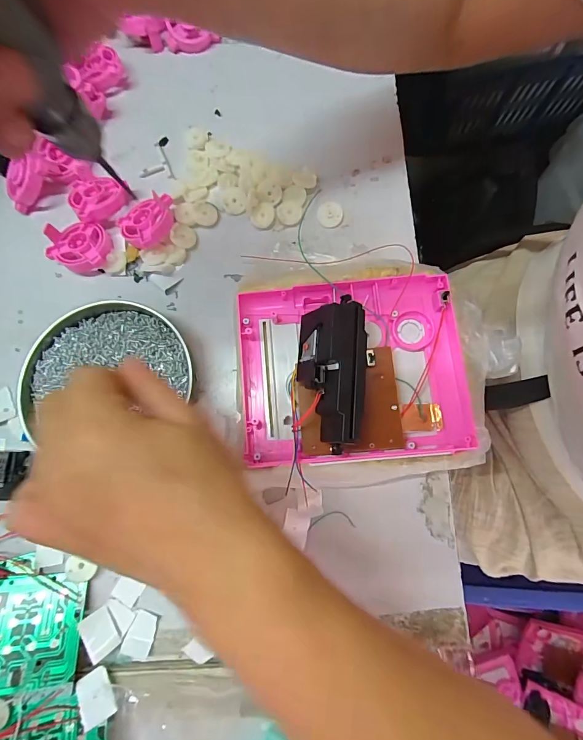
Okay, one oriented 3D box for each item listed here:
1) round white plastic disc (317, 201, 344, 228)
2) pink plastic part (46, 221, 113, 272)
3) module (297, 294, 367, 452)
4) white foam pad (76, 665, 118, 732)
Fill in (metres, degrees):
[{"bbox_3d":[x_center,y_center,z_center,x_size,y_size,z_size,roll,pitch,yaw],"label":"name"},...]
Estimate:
[{"bbox_3d":[0.036,-0.146,0.333,0.024,0.004,0.023,-6,78,0],"label":"round white plastic disc"},{"bbox_3d":[-0.192,-0.110,0.321,0.054,0.022,0.042,-8,78,-1],"label":"pink plastic part"},{"bbox_3d":[0.028,0.002,0.243,0.046,0.029,0.098,4,78,2],"label":"module"},{"bbox_3d":[-0.134,0.224,0.244,0.020,0.007,0.030,-26,79,-4],"label":"white foam pad"}]

